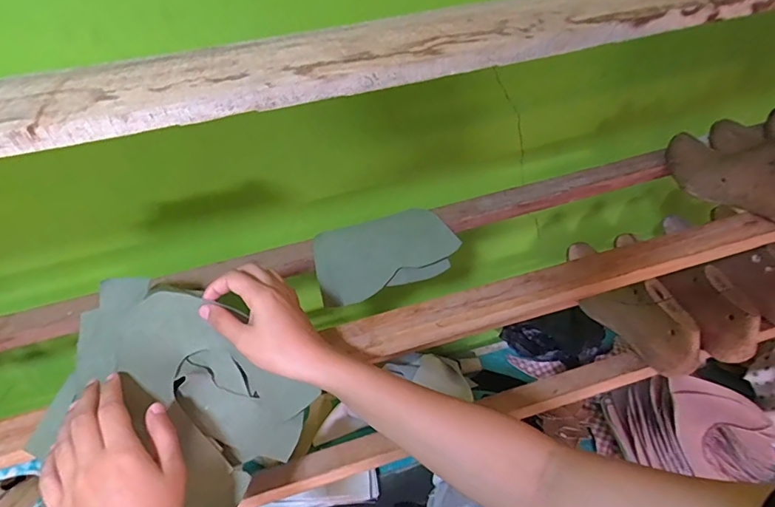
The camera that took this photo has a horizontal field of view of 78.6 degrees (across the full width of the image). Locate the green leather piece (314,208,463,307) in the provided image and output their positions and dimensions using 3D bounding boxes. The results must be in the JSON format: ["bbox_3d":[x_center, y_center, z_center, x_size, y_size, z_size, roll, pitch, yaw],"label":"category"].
[{"bbox_3d":[-0.003,-0.001,0.568,0.167,0.021,0.087,-19,77,-6],"label":"green leather piece"}]

